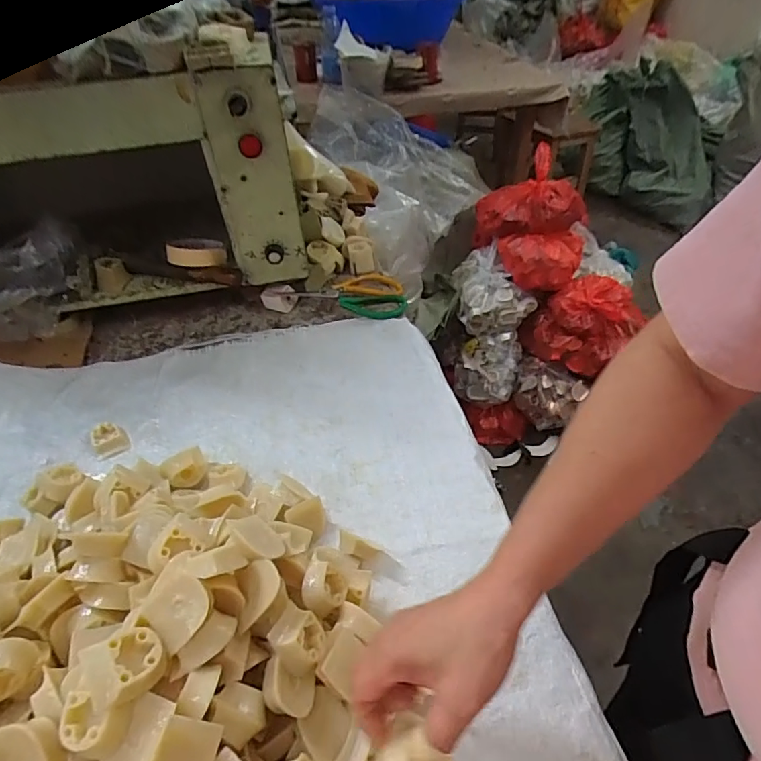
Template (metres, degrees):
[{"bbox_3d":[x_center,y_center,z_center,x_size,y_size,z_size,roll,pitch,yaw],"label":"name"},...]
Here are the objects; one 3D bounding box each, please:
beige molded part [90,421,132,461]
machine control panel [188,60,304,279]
[{"bbox_3d":[-0.322,0.067,0.596,0.038,0.018,0.042,-32,52,-26],"label":"beige molded part"},{"bbox_3d":[-0.159,-0.244,0.654,0.096,0.274,0.030,-9,45,-8],"label":"machine control panel"}]

